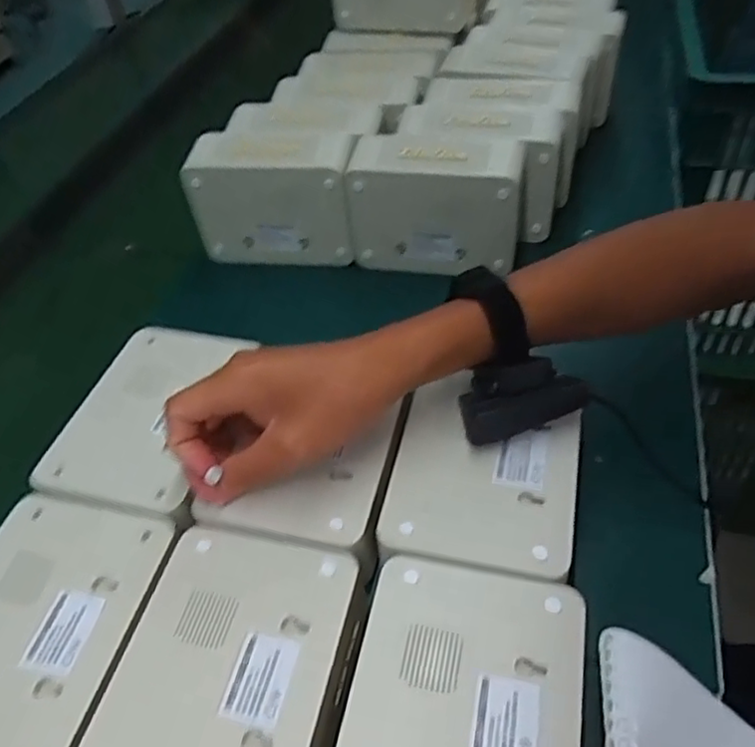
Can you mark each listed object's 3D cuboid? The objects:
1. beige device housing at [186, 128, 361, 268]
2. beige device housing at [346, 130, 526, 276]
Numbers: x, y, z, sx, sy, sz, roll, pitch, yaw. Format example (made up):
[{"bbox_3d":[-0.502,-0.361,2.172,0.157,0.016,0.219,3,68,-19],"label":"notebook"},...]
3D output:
[{"bbox_3d":[-0.090,-0.158,0.590,0.141,0.102,0.059,2,48,8],"label":"beige device housing"},{"bbox_3d":[0.051,-0.147,0.567,0.139,0.106,0.055,7,49,13],"label":"beige device housing"}]

